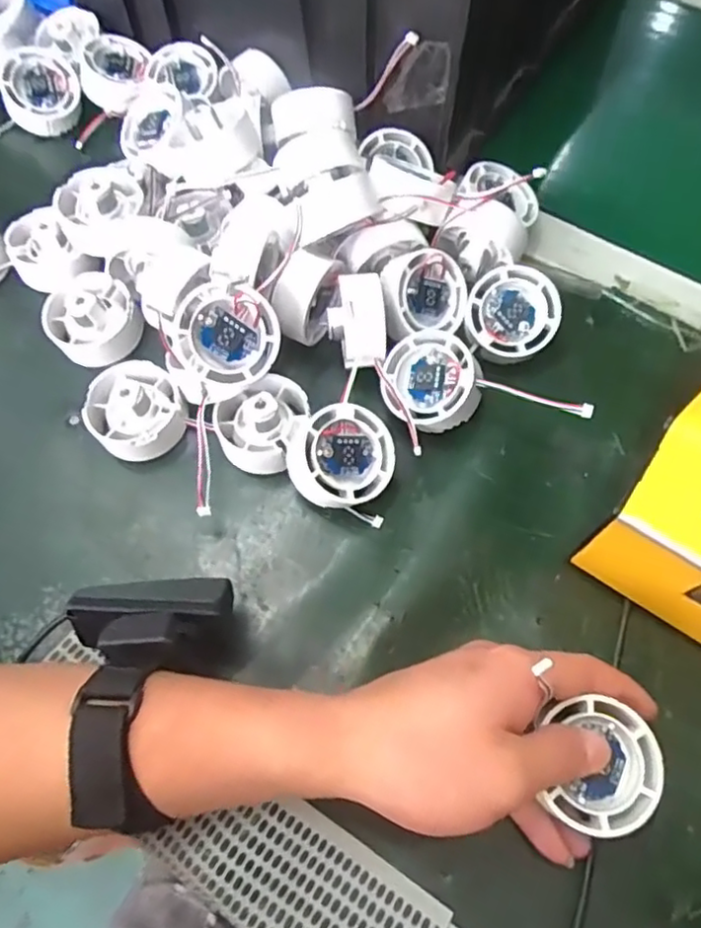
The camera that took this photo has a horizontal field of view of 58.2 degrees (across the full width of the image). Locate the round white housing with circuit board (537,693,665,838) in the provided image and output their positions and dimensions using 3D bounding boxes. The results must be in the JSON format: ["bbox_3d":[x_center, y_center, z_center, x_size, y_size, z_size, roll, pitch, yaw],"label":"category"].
[{"bbox_3d":[0.107,0.128,0.265,0.046,0.008,0.050,5,67,5],"label":"round white housing with circuit board"}]

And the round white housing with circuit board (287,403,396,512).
[{"bbox_3d":[-0.006,-0.003,0.347,0.053,0.024,0.054,3,81,-23],"label":"round white housing with circuit board"}]

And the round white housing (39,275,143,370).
[{"bbox_3d":[-0.162,-0.092,0.395,0.054,0.029,0.057,0,66,1],"label":"round white housing"}]

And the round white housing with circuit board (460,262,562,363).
[{"bbox_3d":[0.098,-0.091,0.385,0.053,0.022,0.055,13,92,2],"label":"round white housing with circuit board"}]

